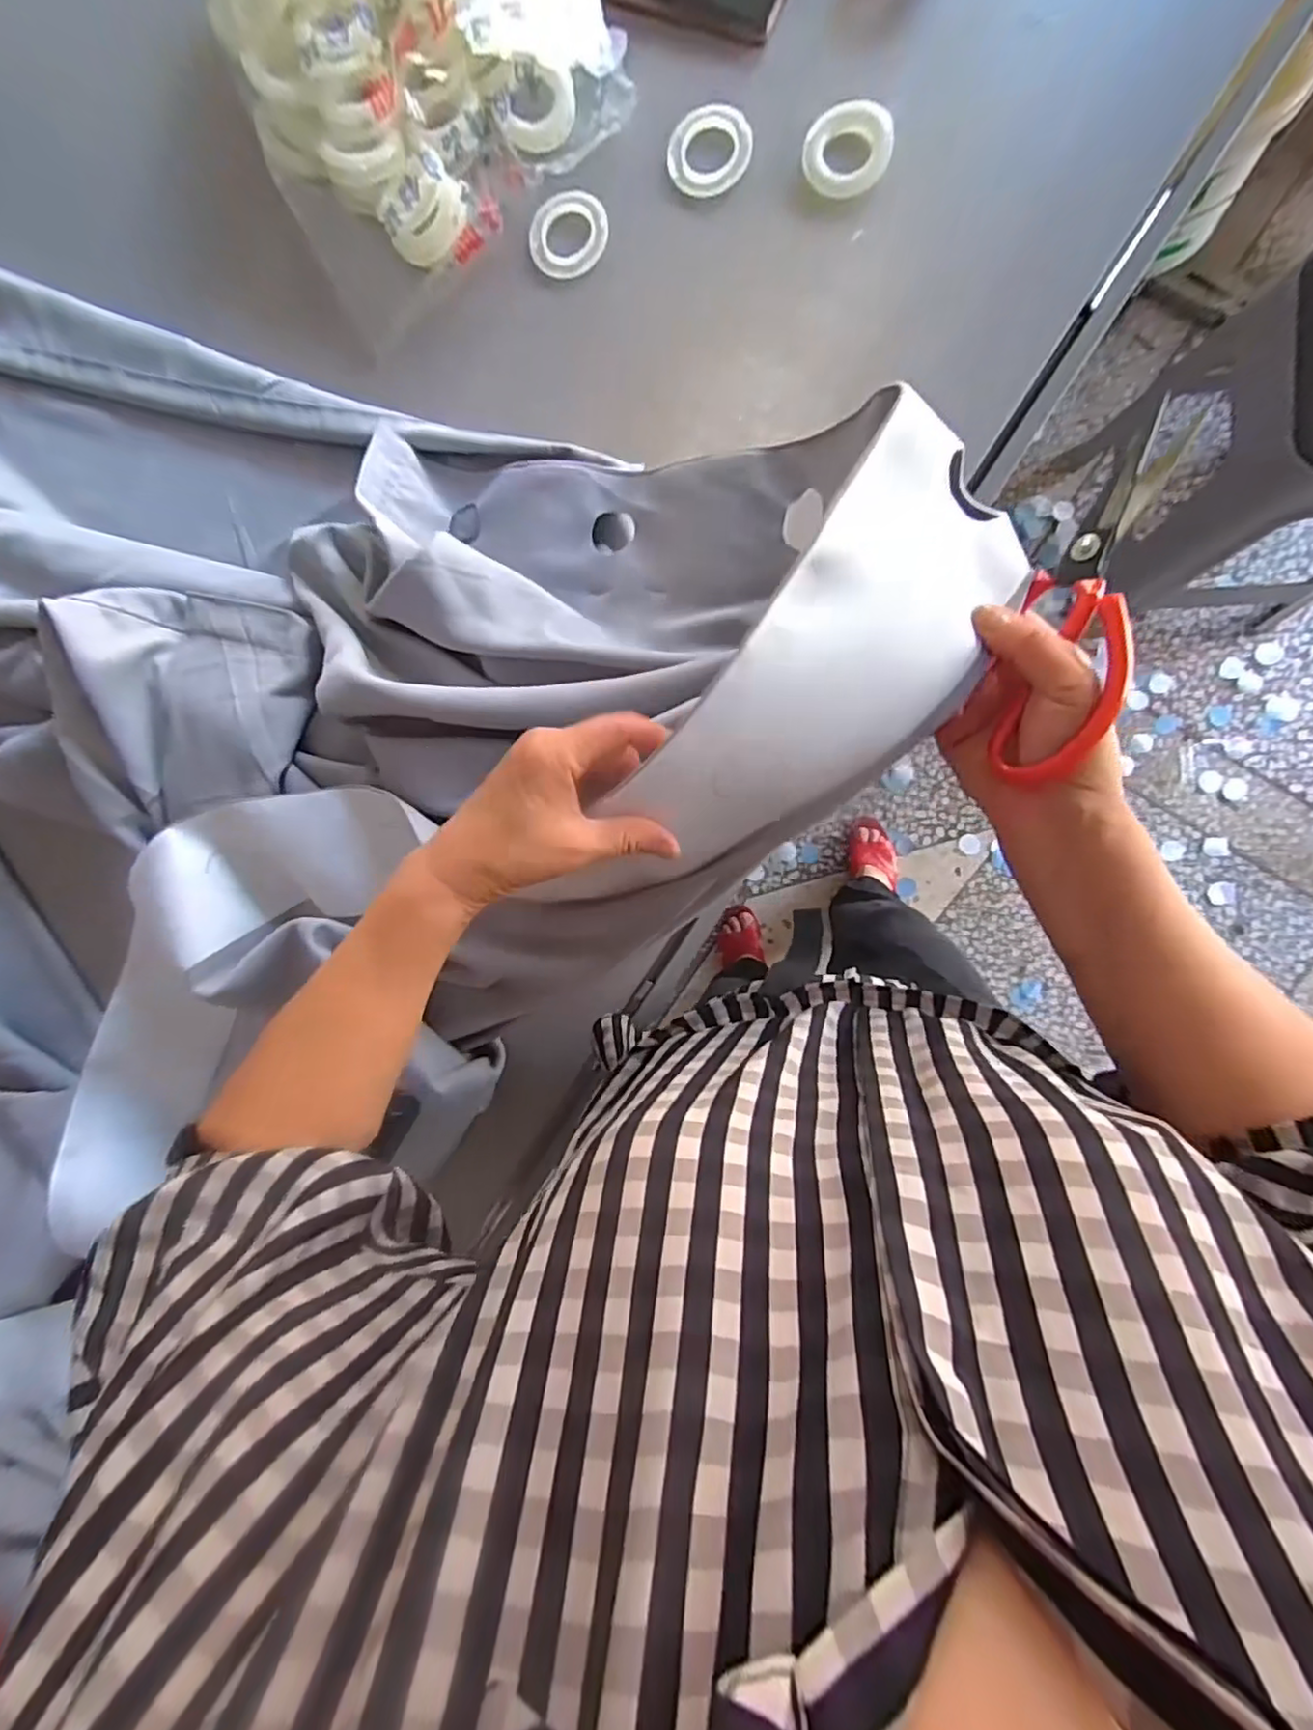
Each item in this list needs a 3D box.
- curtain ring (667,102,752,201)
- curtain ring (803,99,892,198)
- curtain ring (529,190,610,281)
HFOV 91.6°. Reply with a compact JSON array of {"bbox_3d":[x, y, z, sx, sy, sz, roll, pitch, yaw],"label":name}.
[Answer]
[{"bbox_3d":[0.046,-0.601,0.537,0.069,0.008,0.068,0,91,9],"label":"curtain ring"},{"bbox_3d":[0.155,-0.577,0.516,0.068,0.016,0.058,6,92,9],"label":"curtain ring"},{"bbox_3d":[-0.076,-0.552,0.555,0.065,0.007,0.066,0,91,9],"label":"curtain ring"}]

